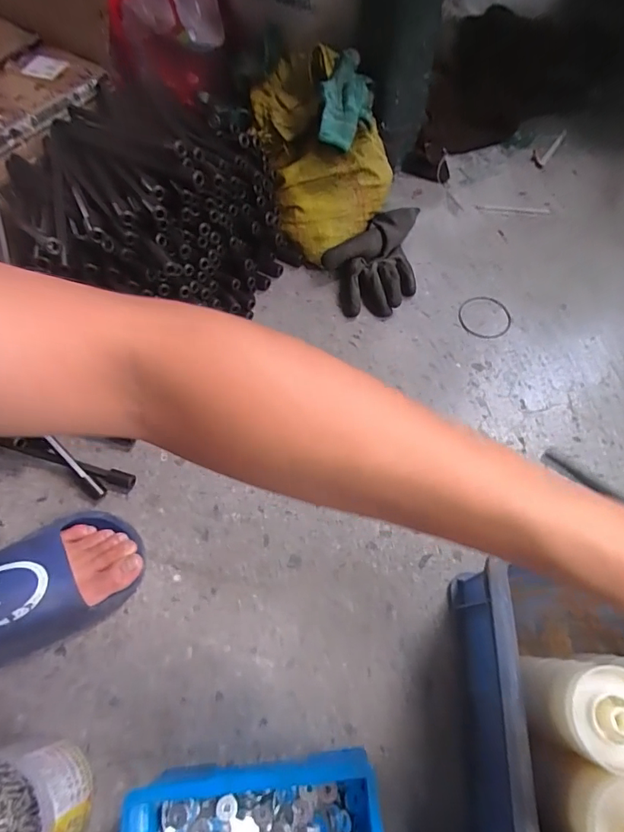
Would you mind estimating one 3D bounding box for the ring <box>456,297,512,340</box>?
[{"bbox_3d":[0.242,-0.138,0.641,0.073,0.005,0.070,-1,64,2],"label":"ring"}]

